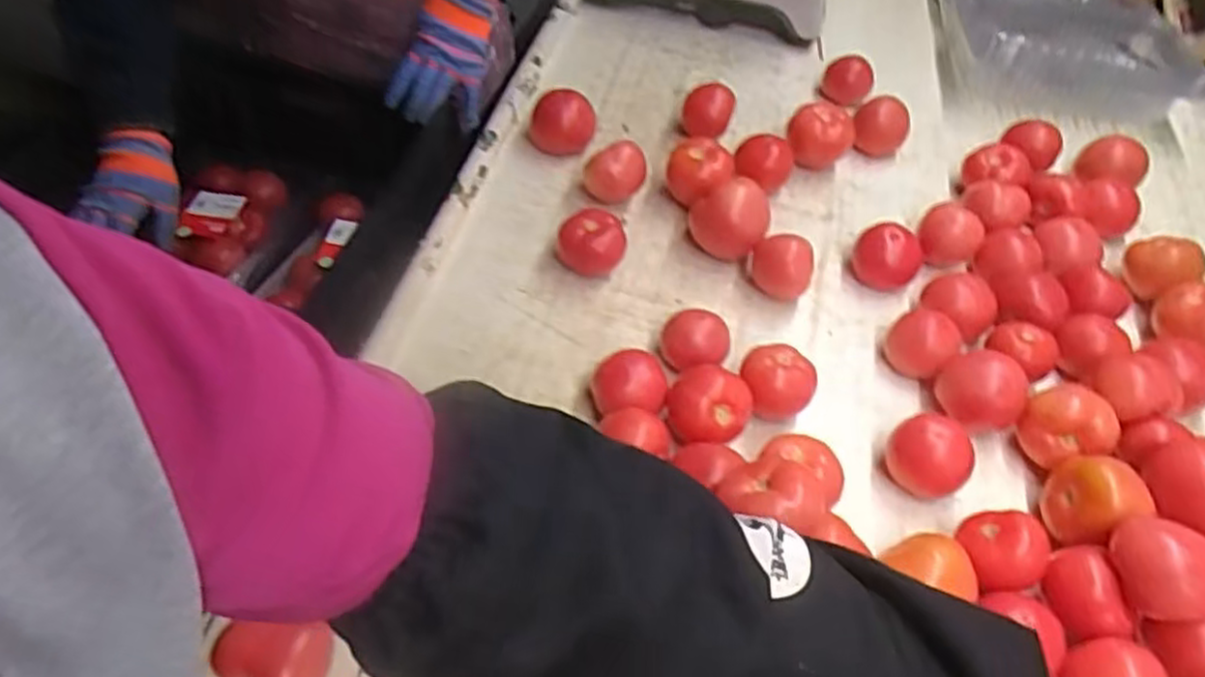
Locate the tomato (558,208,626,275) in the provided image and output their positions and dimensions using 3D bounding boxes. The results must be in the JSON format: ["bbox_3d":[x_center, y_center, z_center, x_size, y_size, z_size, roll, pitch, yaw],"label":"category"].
[{"bbox_3d":[-0.009,-0.093,0.726,0.054,0.053,0.066,-36,63,-28],"label":"tomato"}]

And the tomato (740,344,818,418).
[{"bbox_3d":[0.147,0.041,0.639,0.060,0.058,0.053,22,53,12],"label":"tomato"}]

